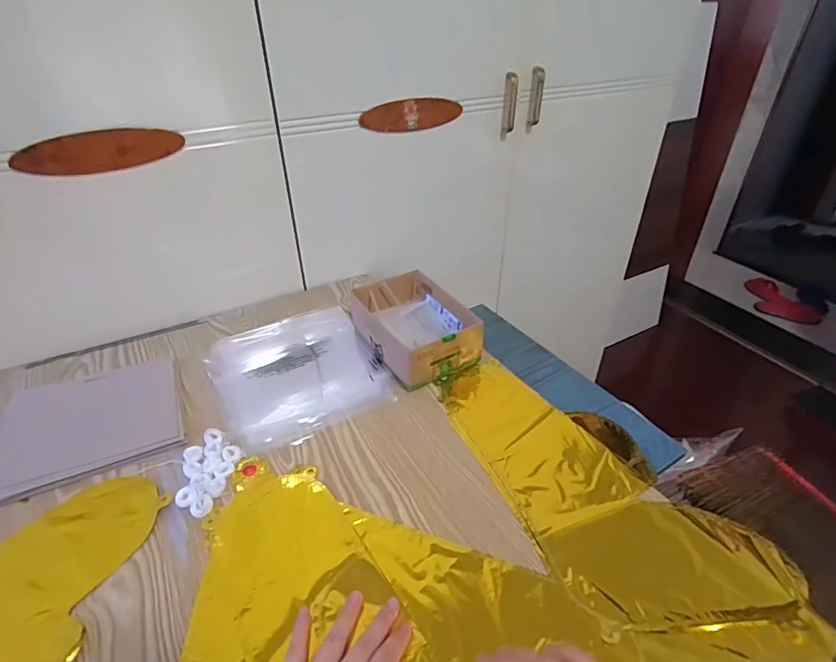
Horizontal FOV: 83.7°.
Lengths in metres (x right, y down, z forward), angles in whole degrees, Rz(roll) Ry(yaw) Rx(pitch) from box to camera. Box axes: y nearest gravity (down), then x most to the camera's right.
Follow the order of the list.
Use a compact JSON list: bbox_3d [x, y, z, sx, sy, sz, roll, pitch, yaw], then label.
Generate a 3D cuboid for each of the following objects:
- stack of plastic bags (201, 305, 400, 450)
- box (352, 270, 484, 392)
[{"bbox_3d":[-0.174,0.051,0.682,0.220,0.011,0.265,-21,41,-26],"label":"stack of plastic bags"},{"bbox_3d":[-0.005,-0.005,0.686,0.123,0.071,0.186,-18,39,-23],"label":"box"}]

